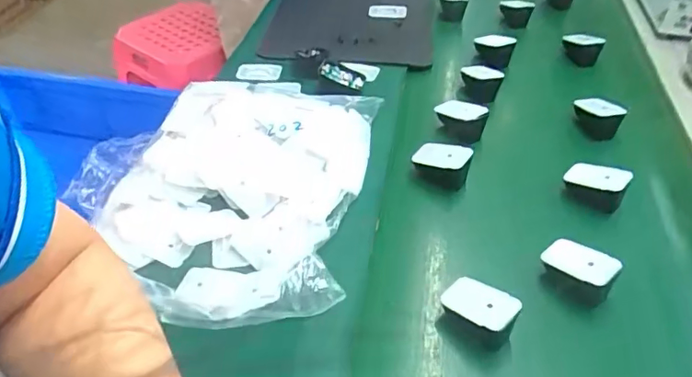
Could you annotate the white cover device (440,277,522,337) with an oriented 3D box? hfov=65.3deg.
[{"bbox_3d":[0.126,0.118,0.516,0.068,0.042,0.042,26,49,26],"label":"white cover device"}]

